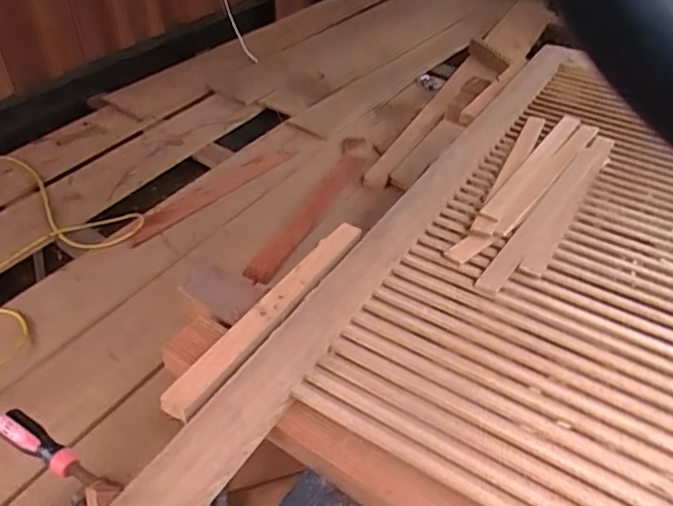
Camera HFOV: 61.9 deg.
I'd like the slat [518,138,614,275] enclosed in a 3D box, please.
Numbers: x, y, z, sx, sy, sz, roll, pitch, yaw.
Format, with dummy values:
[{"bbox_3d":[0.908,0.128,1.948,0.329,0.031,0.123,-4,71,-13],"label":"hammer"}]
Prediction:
[{"bbox_3d":[0.361,-0.085,0.854,0.030,0.010,0.383,26,48,22],"label":"slat"}]

